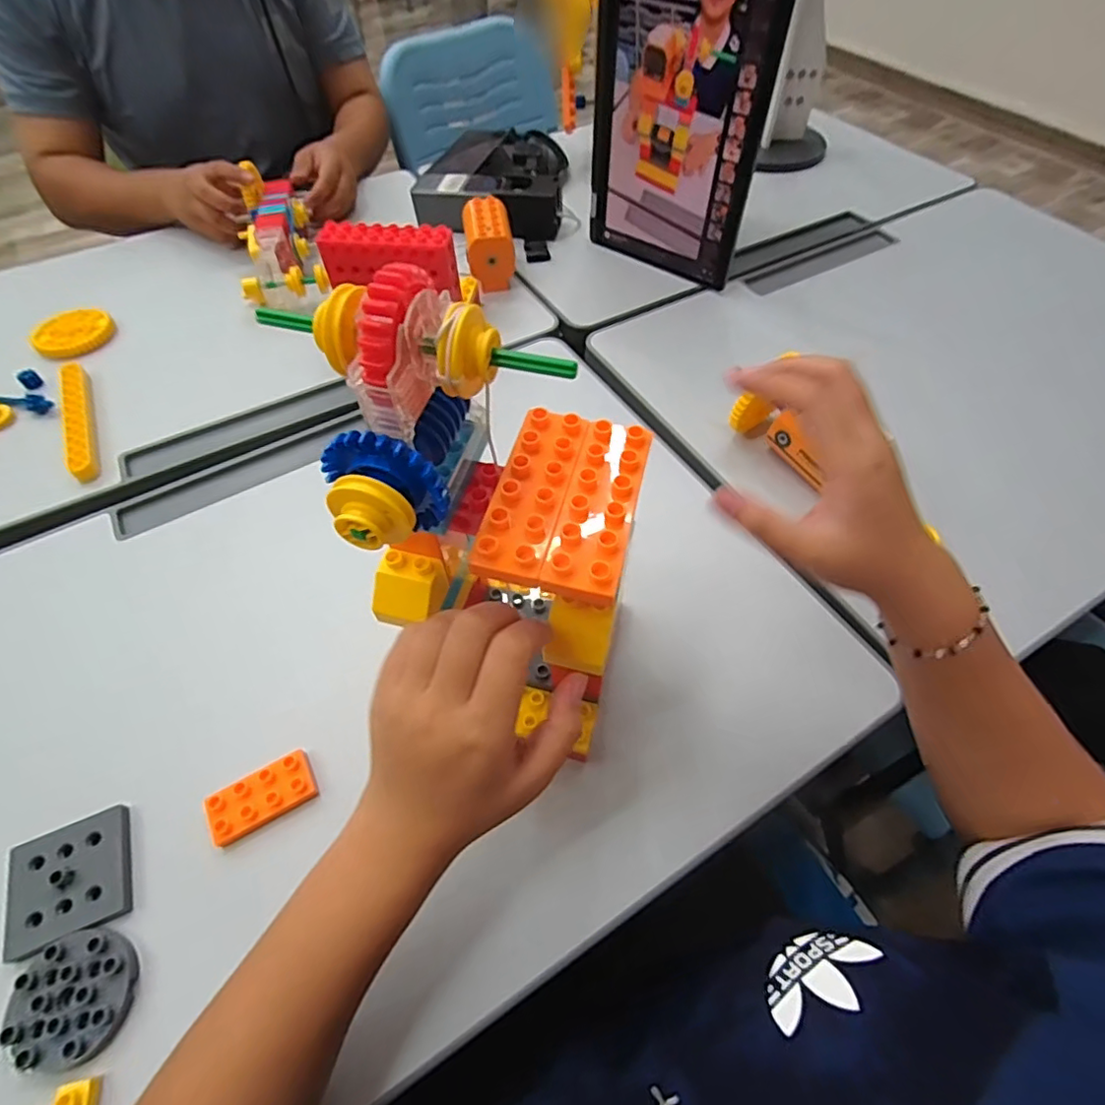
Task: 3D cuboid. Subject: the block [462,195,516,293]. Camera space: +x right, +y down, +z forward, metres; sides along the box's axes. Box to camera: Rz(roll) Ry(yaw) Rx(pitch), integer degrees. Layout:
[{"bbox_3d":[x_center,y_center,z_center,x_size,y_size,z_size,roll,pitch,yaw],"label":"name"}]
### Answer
[{"bbox_3d":[-0.075,-0.368,0.686,0.055,0.070,0.079,-6,56,-3],"label":"block"}]

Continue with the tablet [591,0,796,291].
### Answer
[{"bbox_3d":[0.126,-0.450,0.604,0.199,0.313,0.011,32,62,20],"label":"tablet"}]

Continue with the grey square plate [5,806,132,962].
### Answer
[{"bbox_3d":[-0.292,0.197,0.347,0.064,0.008,0.066,-22,58,-13],"label":"grey square plate"}]

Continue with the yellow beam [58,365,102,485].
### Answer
[{"bbox_3d":[-0.469,-0.132,0.569,0.021,0.016,0.174,-25,59,-15],"label":"yellow beam"}]

